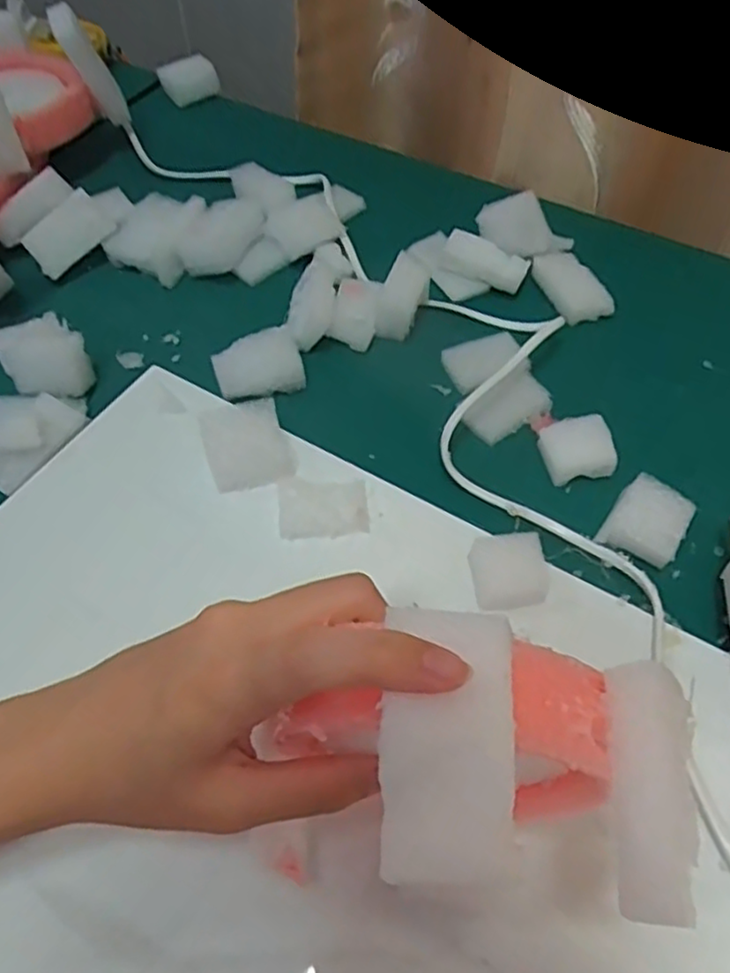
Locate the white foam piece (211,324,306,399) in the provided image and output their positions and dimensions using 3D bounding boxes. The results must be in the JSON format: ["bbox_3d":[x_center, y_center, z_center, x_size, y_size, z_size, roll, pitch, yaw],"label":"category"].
[{"bbox_3d":[-0.059,-0.067,0.386,0.046,0.016,0.035,-17,57,-12],"label":"white foam piece"}]

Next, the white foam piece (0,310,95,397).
[{"bbox_3d":[-0.178,-0.072,0.390,0.040,0.021,0.057,-33,61,-21],"label":"white foam piece"}]

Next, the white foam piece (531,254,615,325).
[{"bbox_3d":[0.128,-0.124,0.438,0.032,0.014,0.051,-17,57,-11],"label":"white foam piece"}]

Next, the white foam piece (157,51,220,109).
[{"bbox_3d":[-0.143,-0.332,0.574,0.041,0.024,0.026,-37,63,-23],"label":"white foam piece"}]

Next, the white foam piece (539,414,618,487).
[{"bbox_3d":[0.109,-0.019,0.363,0.033,0.015,0.029,-6,55,-4],"label":"white foam piece"}]

